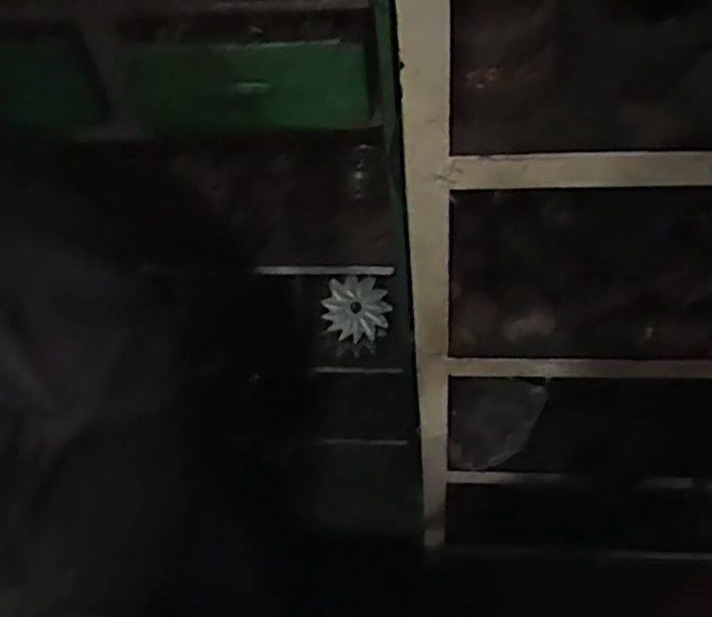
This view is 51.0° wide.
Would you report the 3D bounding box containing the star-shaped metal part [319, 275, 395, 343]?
[{"bbox_3d":[0.004,0.000,1.320,0.117,0.111,0.014,4,9,-16],"label":"star-shaped metal part"}]

